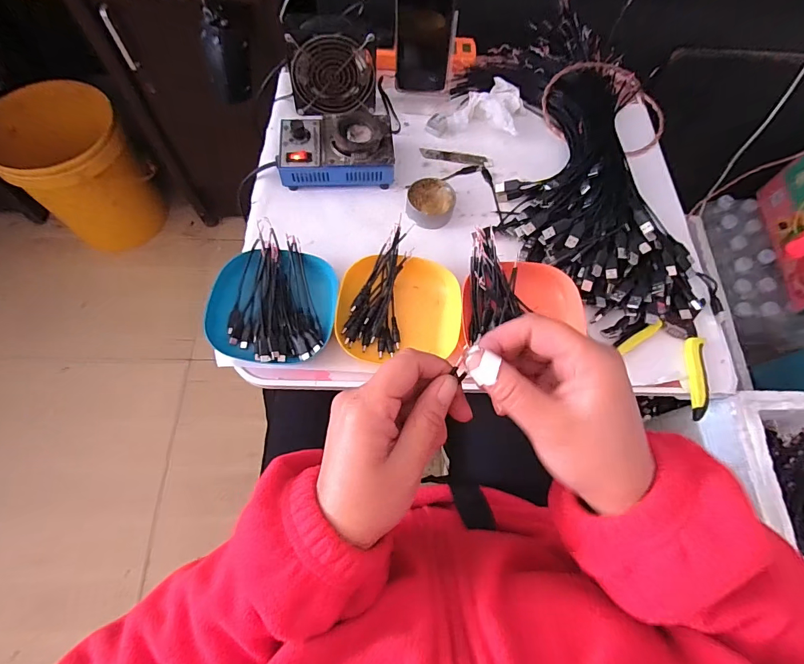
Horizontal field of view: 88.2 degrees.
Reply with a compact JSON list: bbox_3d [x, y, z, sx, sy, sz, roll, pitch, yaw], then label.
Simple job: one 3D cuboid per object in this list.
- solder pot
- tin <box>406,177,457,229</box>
[{"bbox_3d":[-0.088,-0.248,0.562,0.150,0.062,0.095,-2,67,-4],"label":"solder pot"},{"bbox_3d":[0.040,-0.175,0.557,0.062,0.027,0.067,1,67,-3],"label":"tin"}]

